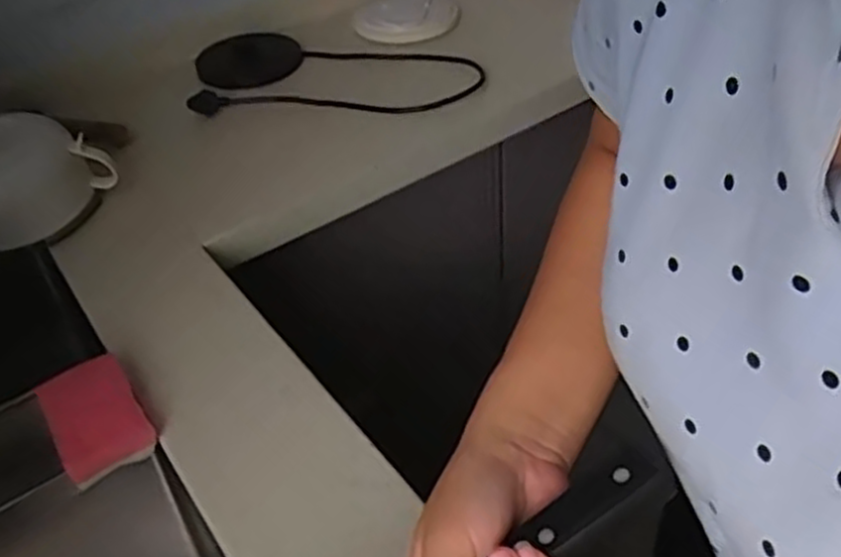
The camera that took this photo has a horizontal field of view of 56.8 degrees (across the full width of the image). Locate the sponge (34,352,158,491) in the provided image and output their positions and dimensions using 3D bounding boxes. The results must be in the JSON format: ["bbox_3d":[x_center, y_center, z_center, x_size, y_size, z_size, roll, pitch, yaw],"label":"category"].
[{"bbox_3d":[-0.243,0.100,0.579,0.063,0.038,0.092,-28,46,-24],"label":"sponge"}]

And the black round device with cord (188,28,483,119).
[{"bbox_3d":[-0.111,-0.272,1.006,0.367,0.030,0.210,-2,41,4],"label":"black round device with cord"}]

